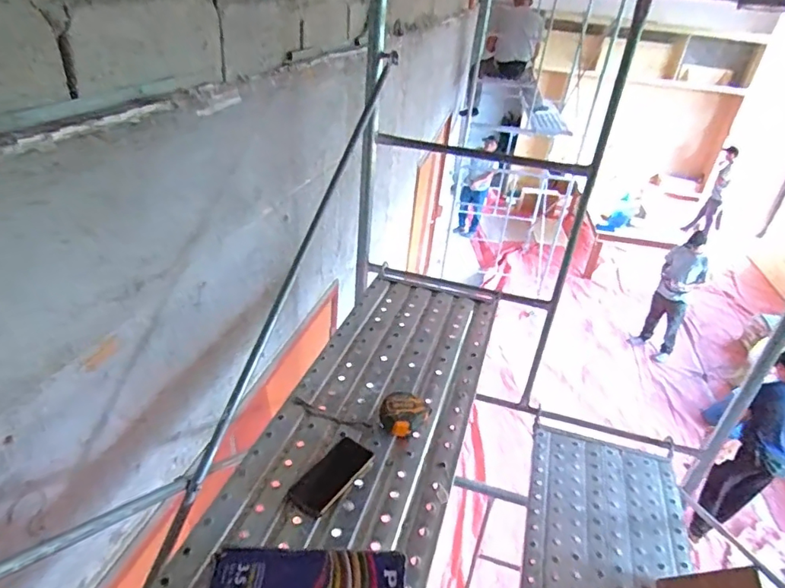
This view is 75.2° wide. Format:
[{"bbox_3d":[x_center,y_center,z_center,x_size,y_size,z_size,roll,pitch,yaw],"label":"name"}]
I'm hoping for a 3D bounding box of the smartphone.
[{"bbox_3d":[-0.107,0.329,0.925,0.077,0.009,0.166,25,36,27],"label":"smartphone"}]

